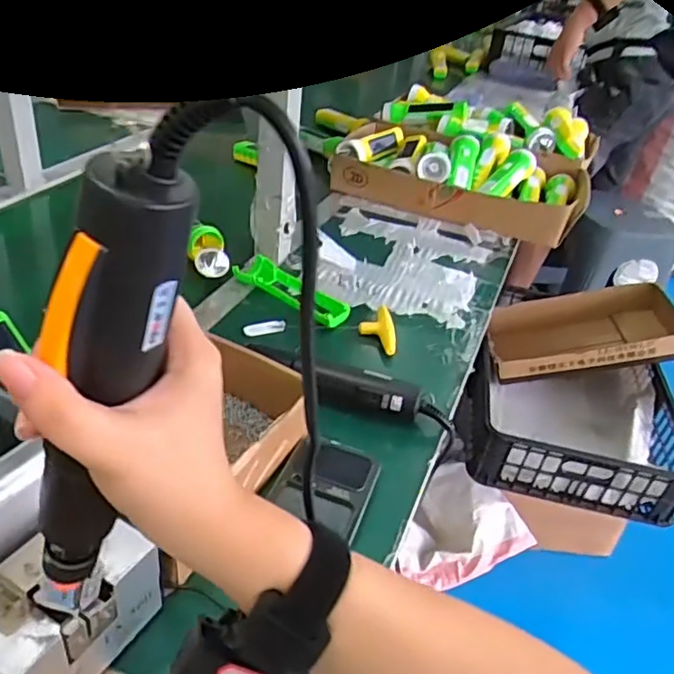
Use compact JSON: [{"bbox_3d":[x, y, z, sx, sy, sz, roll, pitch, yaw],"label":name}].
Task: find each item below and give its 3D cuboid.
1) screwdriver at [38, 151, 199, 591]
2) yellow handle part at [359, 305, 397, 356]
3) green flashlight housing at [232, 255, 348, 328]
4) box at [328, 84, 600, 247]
[{"bbox_3d":[-0.098,0.026,0.252,0.037,0.221,0.035,21,35,-7],"label":"screwdriver"},{"bbox_3d":[0.049,-0.012,0.757,0.042,0.015,0.087,5,35,-4],"label":"yellow handle part"},{"bbox_3d":[-0.055,-0.059,0.802,0.164,0.020,0.056,27,39,25],"label":"green flashlight housing"},{"bbox_3d":[0.250,-0.333,1.149,0.401,0.112,0.382,18,36,15],"label":"box"}]

